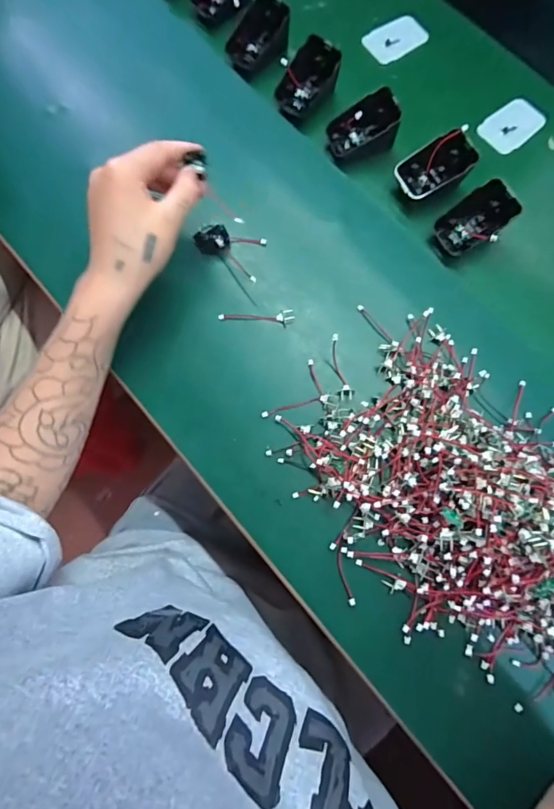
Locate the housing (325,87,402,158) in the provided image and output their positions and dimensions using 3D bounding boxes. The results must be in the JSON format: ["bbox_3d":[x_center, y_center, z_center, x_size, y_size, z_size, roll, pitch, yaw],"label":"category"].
[{"bbox_3d":[0.084,-0.279,0.419,0.066,0.042,0.043,-17,77,-7],"label":"housing"}]

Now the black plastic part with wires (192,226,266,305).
[{"bbox_3d":[-0.034,-0.145,0.393,0.051,0.019,0.086,-44,81,-12],"label":"black plastic part with wires"}]

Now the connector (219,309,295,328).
[{"bbox_3d":[-0.019,-0.078,0.386,0.068,0.004,0.015,-2,77,-1],"label":"connector"}]

